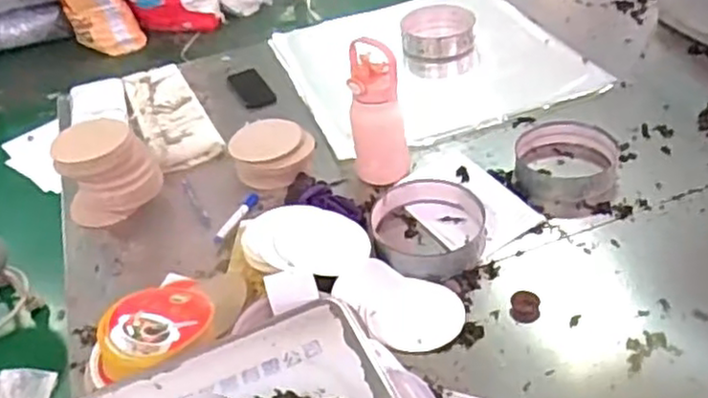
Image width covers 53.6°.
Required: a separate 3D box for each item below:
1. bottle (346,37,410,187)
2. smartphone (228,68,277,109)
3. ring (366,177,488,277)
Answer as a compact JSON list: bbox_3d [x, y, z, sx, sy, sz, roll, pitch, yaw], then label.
[{"bbox_3d":[0.043,-0.146,1.230,0.093,0.252,0.072,-4,38,5],"label":"bottle"},{"bbox_3d":[-0.237,-0.260,1.625,0.070,0.014,0.155,-22,41,-18],"label":"smartphone"},{"bbox_3d":[0.123,0.046,1.149,0.188,0.042,0.203,-8,38,-1],"label":"ring"}]

